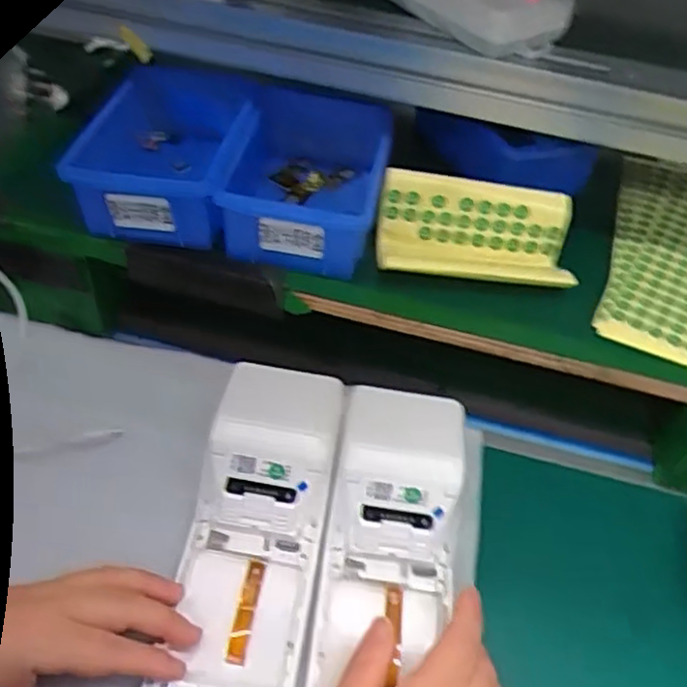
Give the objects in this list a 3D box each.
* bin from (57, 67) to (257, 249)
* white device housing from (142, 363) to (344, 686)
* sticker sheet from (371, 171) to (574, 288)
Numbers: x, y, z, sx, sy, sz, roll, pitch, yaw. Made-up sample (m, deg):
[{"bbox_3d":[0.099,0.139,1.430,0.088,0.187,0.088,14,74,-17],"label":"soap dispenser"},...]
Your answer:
[{"bbox_3d":[-0.121,-0.133,0.487,0.098,0.063,0.143,9,48,1],"label":"bin"},{"bbox_3d":[-0.051,0.106,0.419,0.077,0.031,0.205,7,65,0],"label":"white device housing"},{"bbox_3d":[0.087,-0.071,0.465,0.125,0.044,0.064,5,48,-2],"label":"sticker sheet"}]

